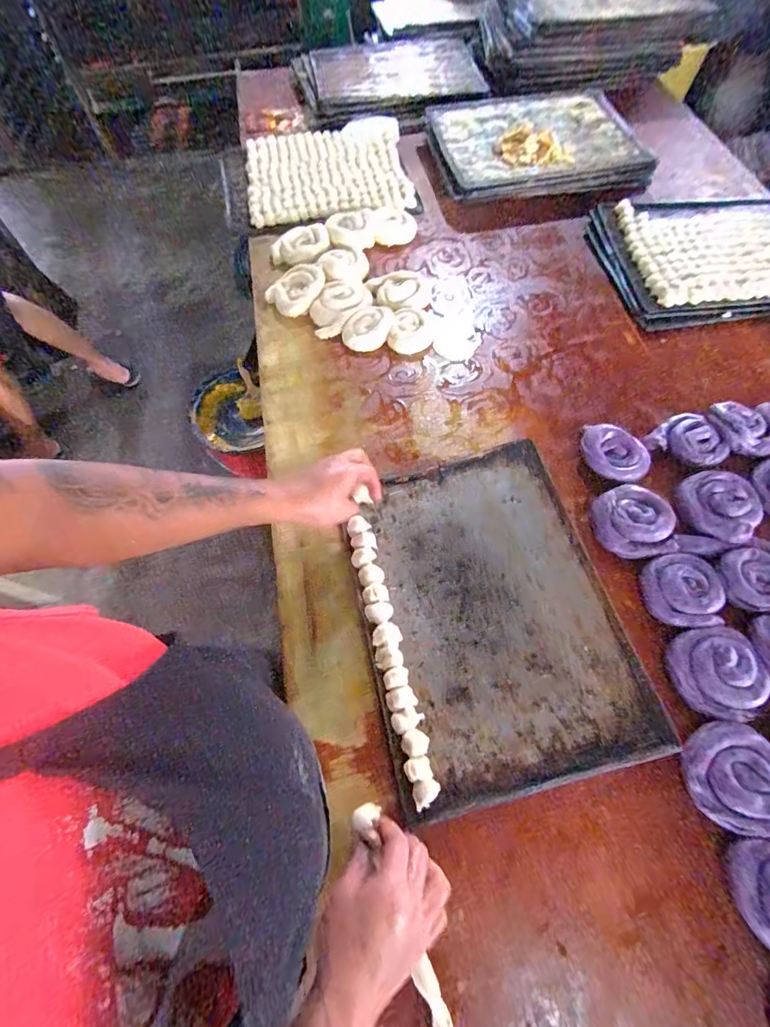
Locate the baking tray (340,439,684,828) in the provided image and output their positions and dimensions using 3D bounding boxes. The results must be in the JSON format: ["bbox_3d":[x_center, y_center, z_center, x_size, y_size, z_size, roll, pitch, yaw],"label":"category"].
[{"bbox_3d":[0.131,0.117,0.571,0.319,0.043,0.441,-12,65,-7],"label":"baking tray"}]

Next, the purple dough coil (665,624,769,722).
[{"bbox_3d":[0.420,0.200,0.532,0.102,0.028,0.108,0,64,-1],"label":"purple dough coil"}]

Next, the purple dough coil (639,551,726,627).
[{"bbox_3d":[0.411,0.101,0.585,0.100,0.020,0.108,0,64,-1],"label":"purple dough coil"}]

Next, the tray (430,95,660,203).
[{"bbox_3d":[0.355,-0.880,1.011,0.468,0.062,0.355,-7,65,-4],"label":"tray"}]

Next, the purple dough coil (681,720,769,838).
[{"bbox_3d":[0.405,0.302,0.487,0.112,0.018,0.102,0,64,-1],"label":"purple dough coil"}]

